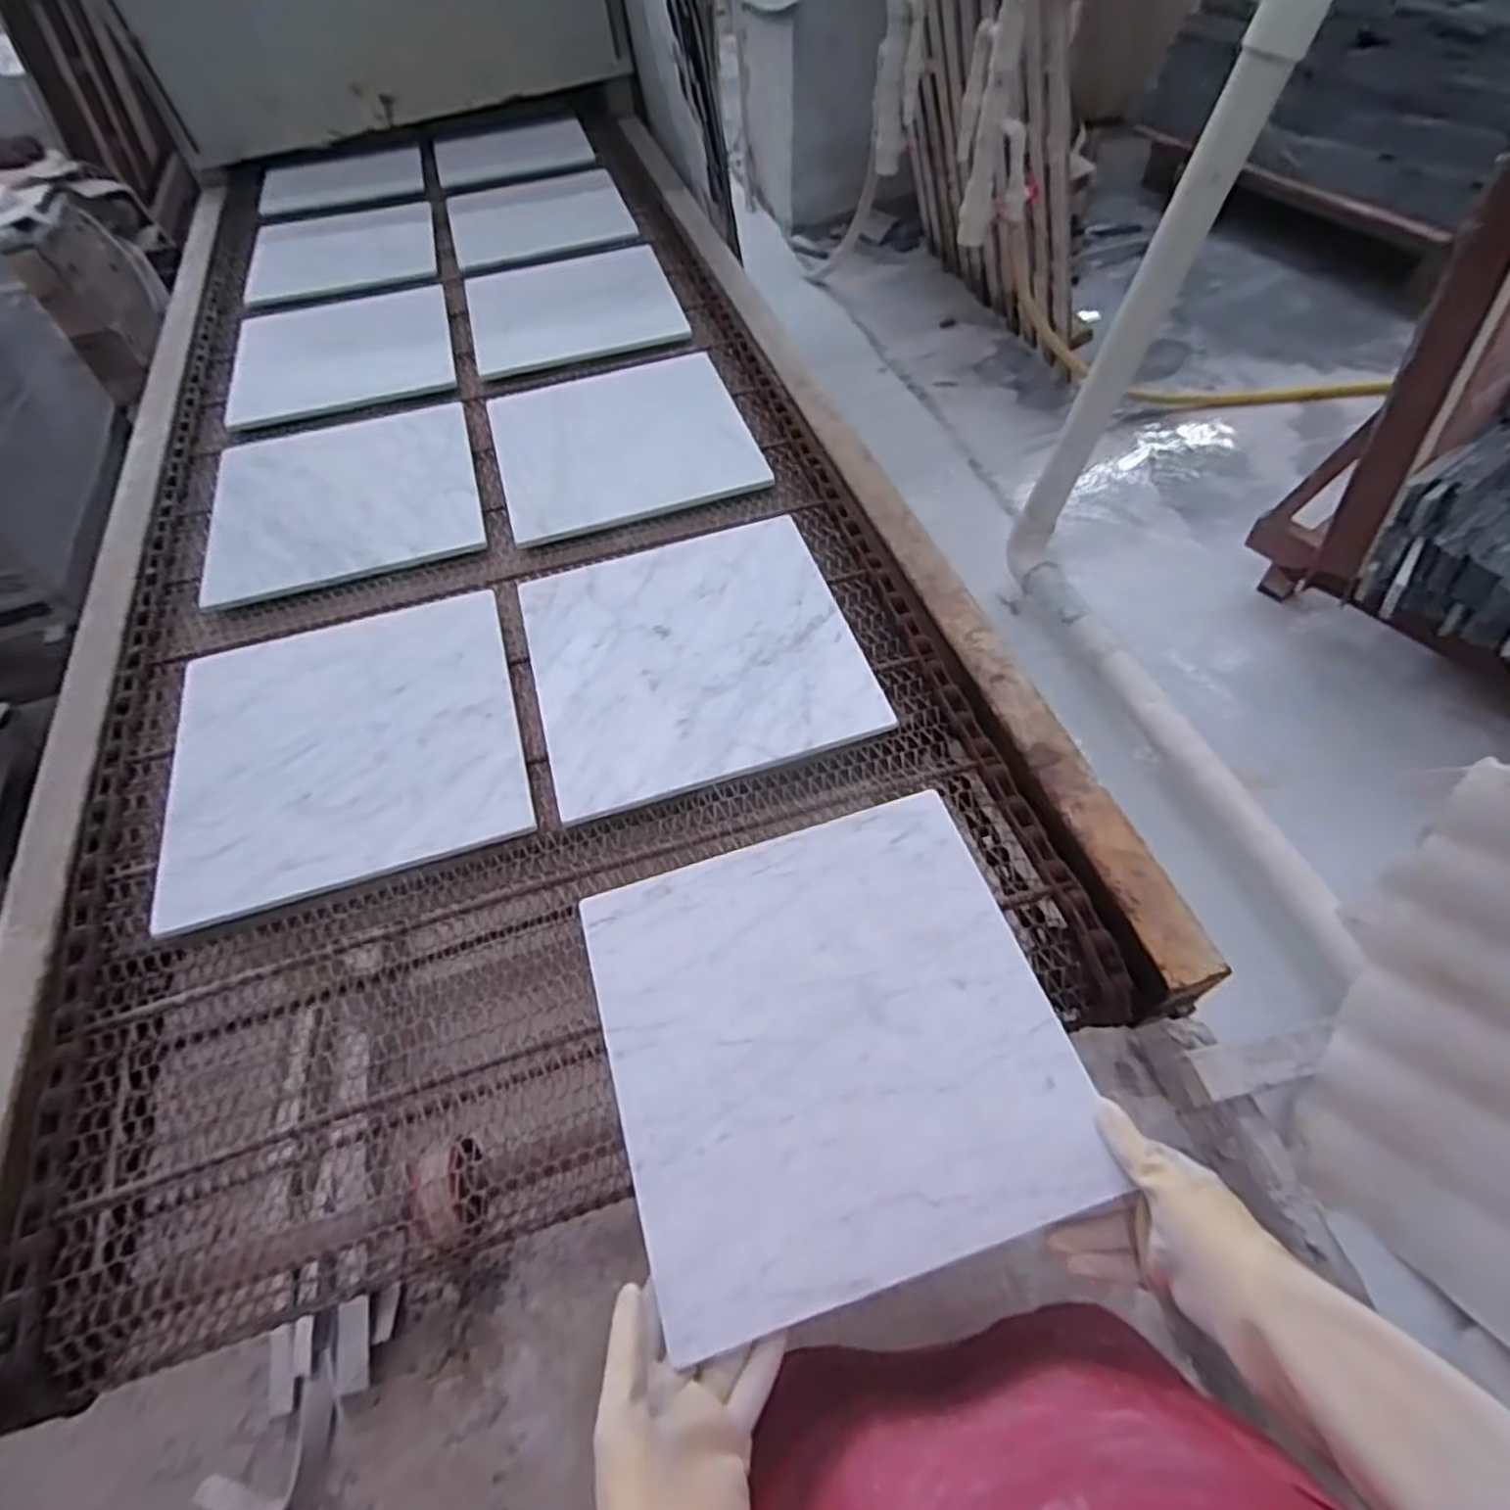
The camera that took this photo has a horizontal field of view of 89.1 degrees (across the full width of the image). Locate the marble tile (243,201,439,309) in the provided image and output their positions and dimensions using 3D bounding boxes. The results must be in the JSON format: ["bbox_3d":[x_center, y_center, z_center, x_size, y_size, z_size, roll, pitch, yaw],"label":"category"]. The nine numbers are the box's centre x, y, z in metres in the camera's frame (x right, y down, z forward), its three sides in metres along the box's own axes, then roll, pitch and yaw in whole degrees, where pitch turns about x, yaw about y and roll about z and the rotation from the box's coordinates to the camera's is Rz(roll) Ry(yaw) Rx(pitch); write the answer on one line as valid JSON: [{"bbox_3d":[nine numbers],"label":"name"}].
[{"bbox_3d":[-0.696,-0.857,1.299,0.295,0.010,0.295,-16,56,-6],"label":"marble tile"}]

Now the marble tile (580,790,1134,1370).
[{"bbox_3d":[0.051,0.189,0.534,0.296,0.010,0.295,-16,56,-6],"label":"marble tile"}]

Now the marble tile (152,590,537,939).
[{"bbox_3d":[-0.374,-0.016,0.699,0.300,0.013,0.300,-18,56,-8],"label":"marble tile"}]

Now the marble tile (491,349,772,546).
[{"bbox_3d":[-0.164,-0.390,0.943,0.299,0.005,0.301,-17,56,-7],"label":"marble tile"}]

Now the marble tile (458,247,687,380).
[{"bbox_3d":[-0.273,-0.671,1.138,0.297,0.014,0.302,-14,56,-5],"label":"marble tile"}]

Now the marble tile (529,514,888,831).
[{"bbox_3d":[-0.061,-0.102,0.738,0.300,0.006,0.302,-16,56,-7],"label":"marble tile"}]

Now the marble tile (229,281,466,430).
[{"bbox_3d":[-0.595,-0.584,1.114,0.300,0.011,0.325,-17,56,-7],"label":"marble tile"}]

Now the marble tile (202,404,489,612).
[{"bbox_3d":[-0.487,-0.309,0.907,0.302,0.013,0.297,-17,56,-7],"label":"marble tile"}]

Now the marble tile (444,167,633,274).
[{"bbox_3d":[-0.379,-0.945,1.340,0.296,0.006,0.316,-16,56,-7],"label":"marble tile"}]

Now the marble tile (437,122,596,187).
[{"bbox_3d":[-0.474,-1.179,1.498,0.291,0.017,0.199,-16,56,-7],"label":"marble tile"}]

